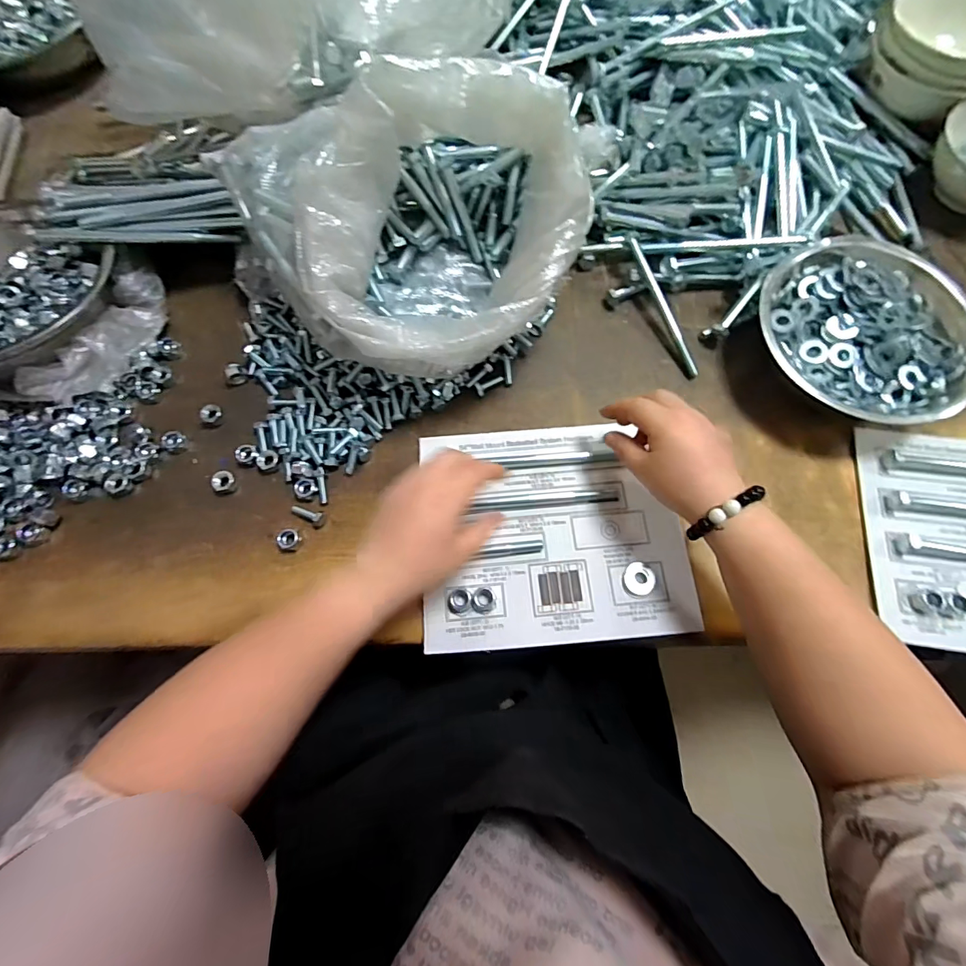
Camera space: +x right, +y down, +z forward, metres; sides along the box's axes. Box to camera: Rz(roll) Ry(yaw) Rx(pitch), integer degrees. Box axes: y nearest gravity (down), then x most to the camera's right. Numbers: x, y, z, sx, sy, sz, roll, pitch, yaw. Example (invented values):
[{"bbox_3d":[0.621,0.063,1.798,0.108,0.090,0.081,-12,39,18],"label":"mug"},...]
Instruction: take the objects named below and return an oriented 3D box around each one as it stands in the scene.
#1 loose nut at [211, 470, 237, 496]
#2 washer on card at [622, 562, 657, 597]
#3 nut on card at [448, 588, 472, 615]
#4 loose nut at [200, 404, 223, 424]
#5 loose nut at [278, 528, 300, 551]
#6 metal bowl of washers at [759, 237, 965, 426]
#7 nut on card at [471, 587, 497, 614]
[{"bbox_3d":[-0.231,-0.001,0.408,0.018,0.012,0.020,-5,73,-1],"label":"loose nut"},{"bbox_3d":[0.129,0.079,0.379,0.027,0.004,0.029,0,73,0],"label":"washer on card"},{"bbox_3d":[-0.019,0.096,0.373,0.020,0.010,0.020,0,73,0],"label":"nut on card"},{"bbox_3d":[-0.253,-0.065,0.428,0.015,0.010,0.019,43,77,12],"label":"loose nut"},{"bbox_3d":[-0.167,0.048,0.393,0.017,0.010,0.018,30,75,9],"label":"loose nut"},{"bbox_3d":[0.333,-0.135,0.423,0.172,0.056,0.181,0,73,0],"label":"metal bowl of washers"},{"bbox_3d":[0.001,0.096,0.374,0.020,0.009,0.021,0,73,0],"label":"nut on card"}]

